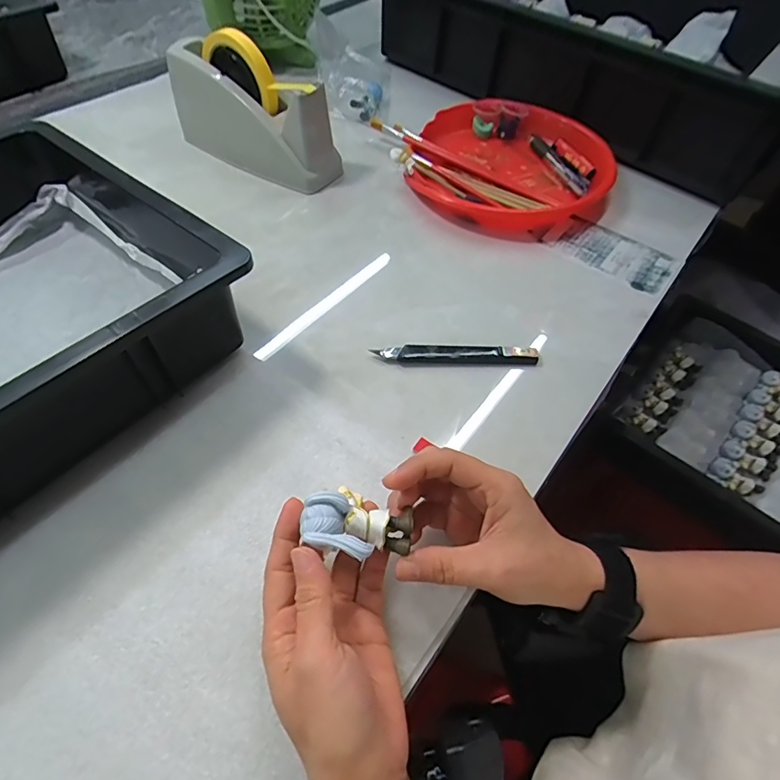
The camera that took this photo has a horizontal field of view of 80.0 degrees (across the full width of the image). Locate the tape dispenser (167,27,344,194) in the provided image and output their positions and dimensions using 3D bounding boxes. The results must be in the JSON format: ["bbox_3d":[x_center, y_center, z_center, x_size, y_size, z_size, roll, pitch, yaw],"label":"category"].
[{"bbox_3d":[-0.159,-0.330,0.543,0.208,0.118,0.076,32,59,19],"label":"tape dispenser"}]

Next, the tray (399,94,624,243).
[{"bbox_3d":[0.137,-0.281,0.571,0.240,0.043,0.240,-17,57,-15],"label":"tray"}]

